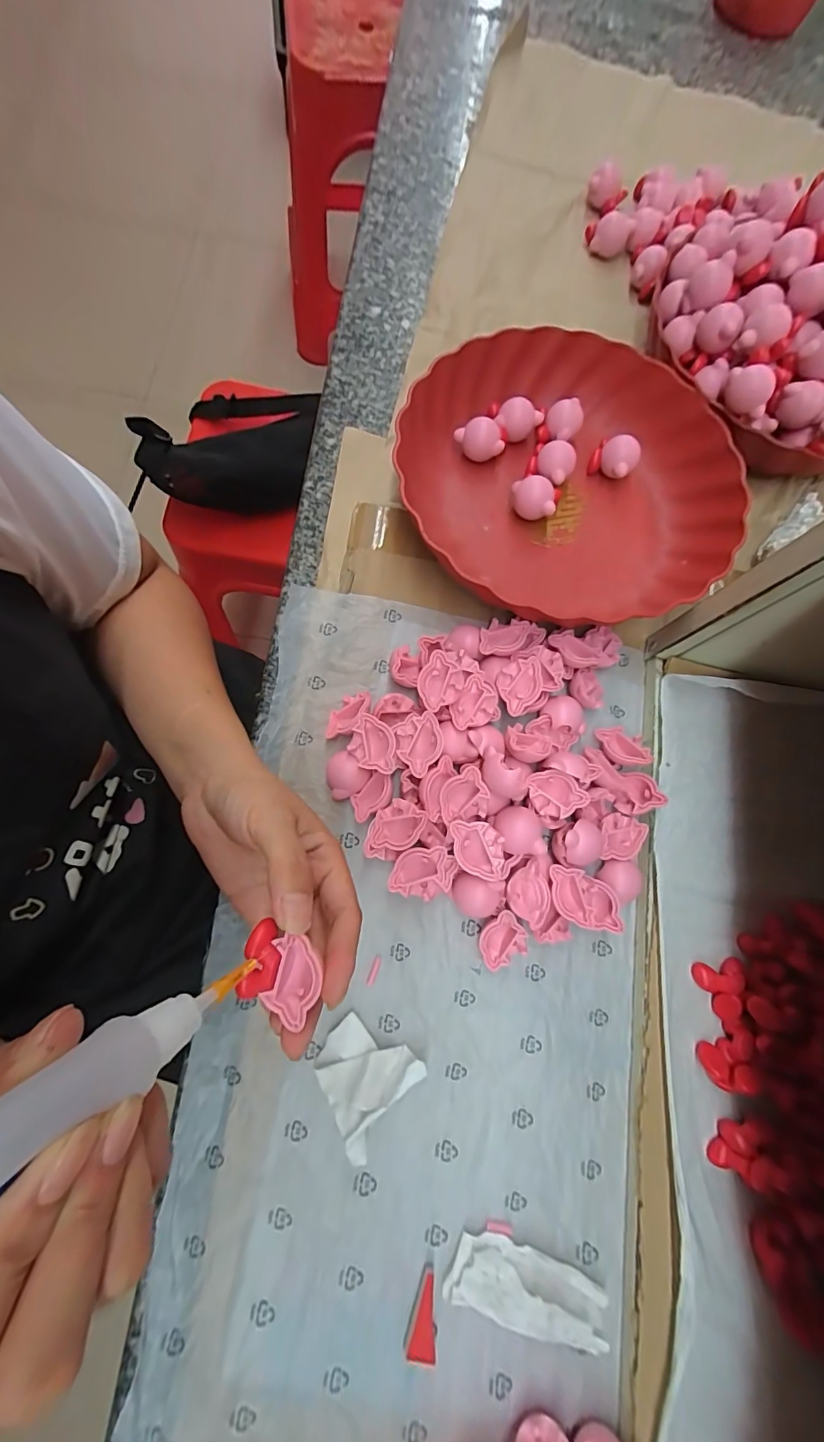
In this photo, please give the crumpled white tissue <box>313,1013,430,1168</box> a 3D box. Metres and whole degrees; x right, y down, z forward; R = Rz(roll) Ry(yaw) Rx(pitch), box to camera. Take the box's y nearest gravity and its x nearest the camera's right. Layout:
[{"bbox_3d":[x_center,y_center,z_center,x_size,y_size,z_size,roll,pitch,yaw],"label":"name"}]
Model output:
[{"bbox_3d":[-0.028,0.193,0.247,0.050,0.022,0.049,40,77,4],"label":"crumpled white tissue"}]

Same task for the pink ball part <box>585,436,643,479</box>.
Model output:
[{"bbox_3d":[0.158,-0.204,0.359,0.032,0.027,0.025,33,77,3],"label":"pink ball part"}]

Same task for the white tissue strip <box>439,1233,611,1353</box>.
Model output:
[{"bbox_3d":[0.061,0.296,0.237,0.083,0.011,0.030,22,76,0],"label":"white tissue strip"}]

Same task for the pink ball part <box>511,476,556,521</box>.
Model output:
[{"bbox_3d":[0.090,-0.165,0.344,0.033,0.024,0.022,20,76,0],"label":"pink ball part"}]

